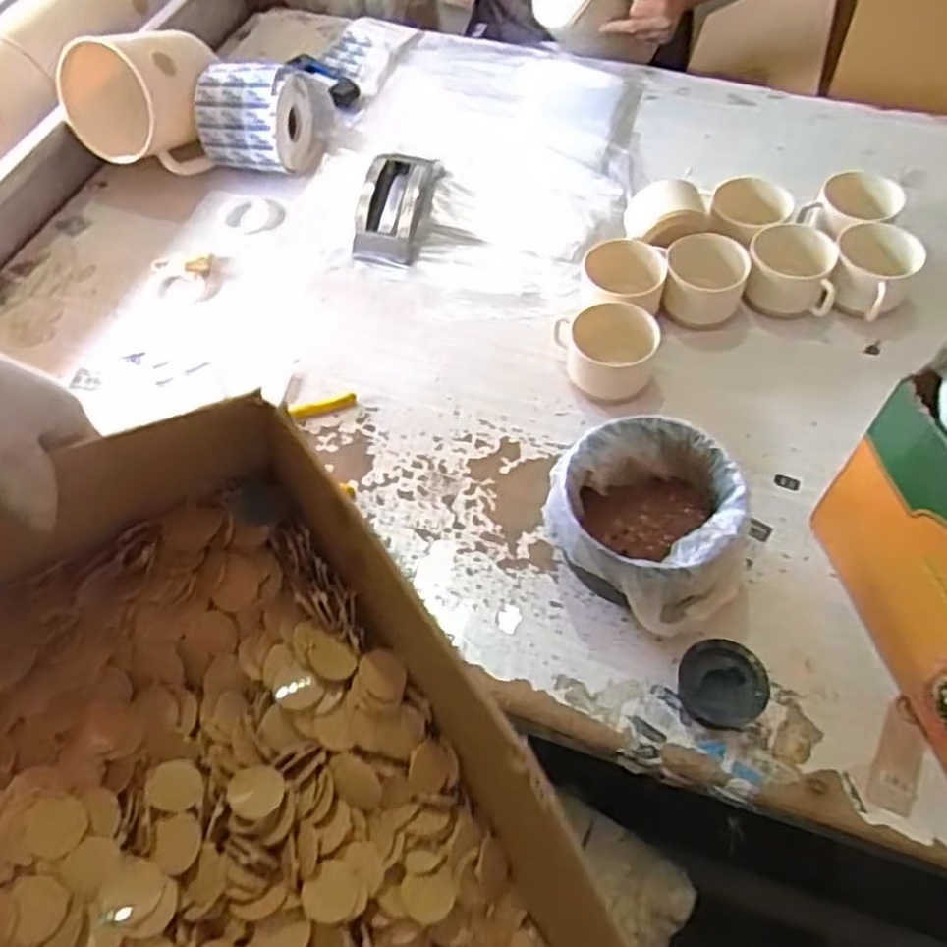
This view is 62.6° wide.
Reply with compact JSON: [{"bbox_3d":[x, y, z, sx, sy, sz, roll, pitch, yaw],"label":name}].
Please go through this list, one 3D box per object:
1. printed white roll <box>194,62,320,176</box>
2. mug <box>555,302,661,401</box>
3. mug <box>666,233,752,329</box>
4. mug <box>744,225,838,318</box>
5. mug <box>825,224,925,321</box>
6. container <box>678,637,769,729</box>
[{"bbox_3d":[-0.289,-0.478,1.035,0.122,0.121,0.128,9,58,9],"label":"printed white roll"},{"bbox_3d":[0.137,-0.128,0.820,0.102,0.063,0.082,10,58,9],"label":"mug"},{"bbox_3d":[0.254,-0.211,0.859,0.085,0.064,0.078,15,59,12],"label":"mug"},{"bbox_3d":[0.351,-0.219,0.860,0.095,0.082,0.068,19,60,15],"label":"mug"},{"bbox_3d":[0.436,-0.212,0.856,0.085,0.067,0.089,22,60,13],"label":"mug"},{"bbox_3d":[0.202,0.172,0.635,0.069,0.031,0.063,-1,57,2],"label":"container"}]

